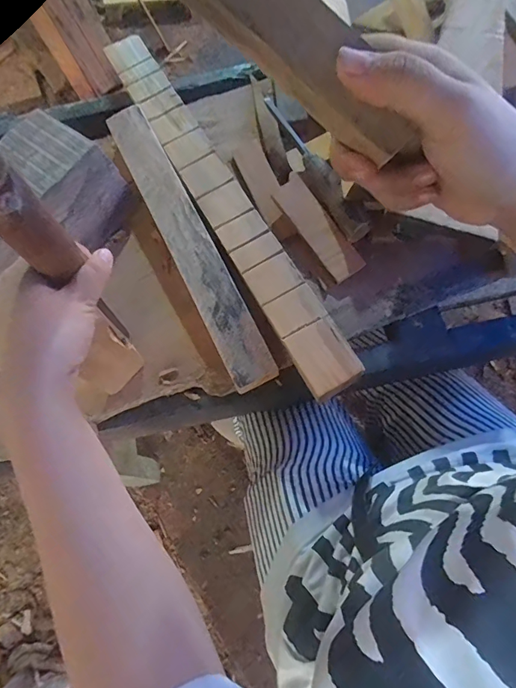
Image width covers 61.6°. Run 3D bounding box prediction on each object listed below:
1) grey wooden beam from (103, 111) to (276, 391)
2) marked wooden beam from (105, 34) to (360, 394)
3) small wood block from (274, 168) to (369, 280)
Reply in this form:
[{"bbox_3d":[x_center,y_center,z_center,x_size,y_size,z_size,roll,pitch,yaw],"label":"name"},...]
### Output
[{"bbox_3d":[-0.087,-0.133,0.521,0.052,0.018,0.402,-26,72,-7],"label":"grey wooden beam"},{"bbox_3d":[-0.059,-0.206,0.543,0.066,0.042,0.613,-28,70,-6],"label":"marked wooden beam"},{"bbox_3d":[0.072,-0.140,0.522,0.042,0.010,0.140,-35,81,-2],"label":"small wood block"}]

